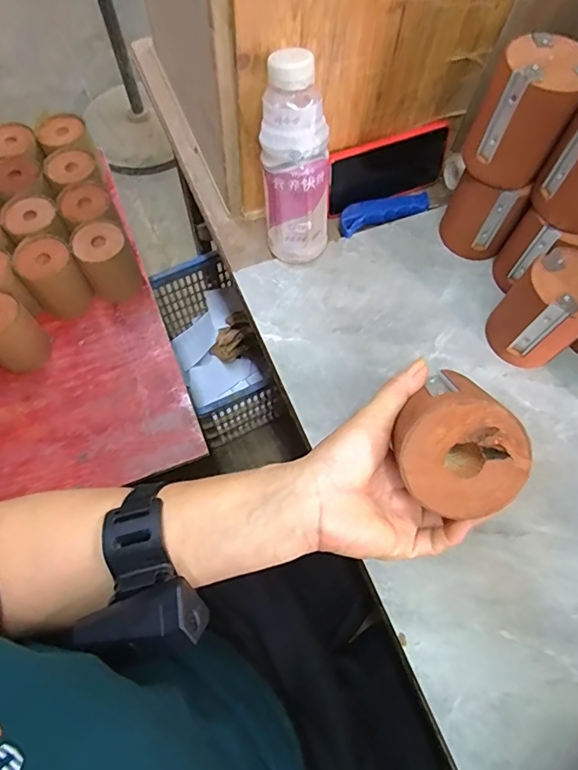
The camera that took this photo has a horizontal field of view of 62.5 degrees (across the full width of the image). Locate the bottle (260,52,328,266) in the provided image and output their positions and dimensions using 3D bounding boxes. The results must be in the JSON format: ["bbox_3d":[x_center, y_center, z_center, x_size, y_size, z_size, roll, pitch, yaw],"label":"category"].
[{"bbox_3d":[0.008,-0.212,0.477,0.071,0.189,0.079,2,67,-1],"label":"bottle"}]

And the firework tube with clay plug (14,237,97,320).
[{"bbox_3d":[-0.373,-0.168,0.765,0.082,0.118,0.087,-36,72,-15],"label":"firework tube with clay plug"}]

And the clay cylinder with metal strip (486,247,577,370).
[{"bbox_3d":[0.257,-0.073,0.474,0.080,0.101,0.082,41,72,15],"label":"clay cylinder with metal strip"}]

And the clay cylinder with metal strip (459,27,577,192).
[{"bbox_3d":[0.217,-0.247,0.438,0.074,0.102,0.072,36,71,13],"label":"clay cylinder with metal strip"}]

